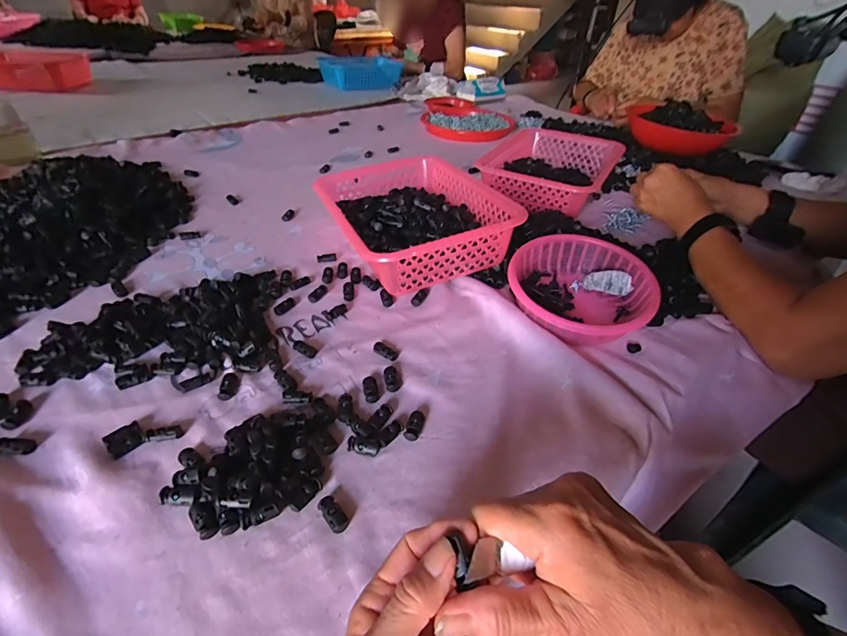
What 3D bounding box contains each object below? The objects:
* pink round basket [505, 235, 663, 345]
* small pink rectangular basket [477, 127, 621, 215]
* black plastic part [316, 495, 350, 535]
[{"bbox_3d":[0.187,-0.040,0.526,0.160,0.050,0.159,2,38,-2],"label":"pink round basket"},{"bbox_3d":[0.240,-0.285,0.822,0.209,0.065,0.277,24,42,23],"label":"small pink rectangular basket"},{"bbox_3d":[-0.068,0.148,0.326,0.015,0.006,0.029,-23,46,-30],"label":"black plastic part"}]

